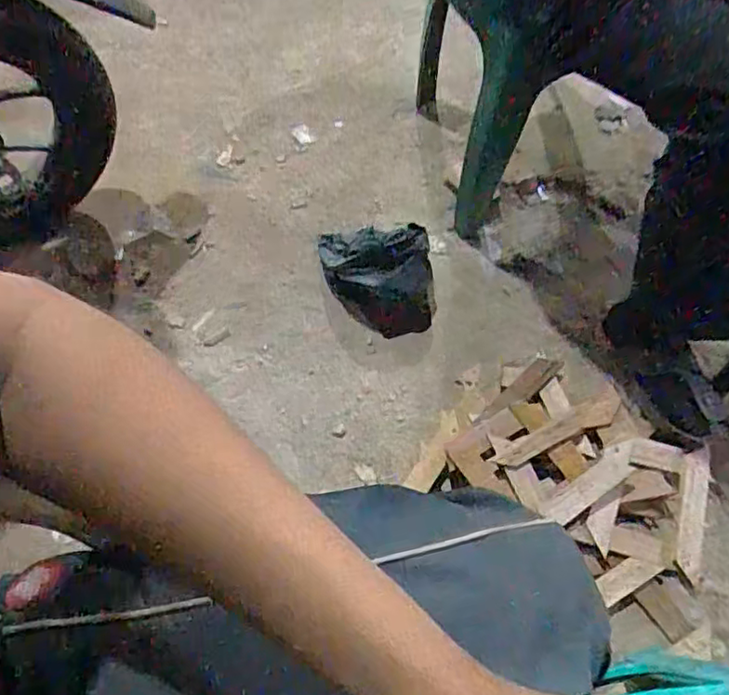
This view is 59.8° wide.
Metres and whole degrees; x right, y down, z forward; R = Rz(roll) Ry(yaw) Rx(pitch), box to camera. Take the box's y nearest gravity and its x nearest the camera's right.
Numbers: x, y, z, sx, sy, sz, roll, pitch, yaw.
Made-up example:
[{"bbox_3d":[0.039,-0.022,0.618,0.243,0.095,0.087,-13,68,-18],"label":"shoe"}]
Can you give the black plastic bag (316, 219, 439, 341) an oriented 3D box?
[{"bbox_3d":[0.020,-0.133,1.069,0.181,0.122,0.198,-7,60,-2],"label":"black plastic bag"}]

